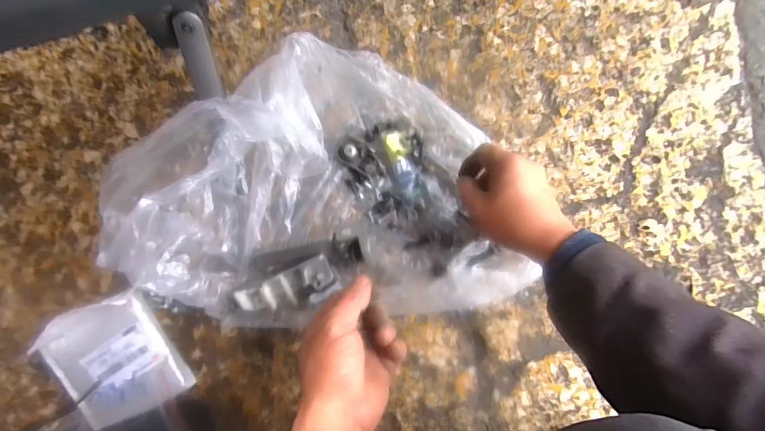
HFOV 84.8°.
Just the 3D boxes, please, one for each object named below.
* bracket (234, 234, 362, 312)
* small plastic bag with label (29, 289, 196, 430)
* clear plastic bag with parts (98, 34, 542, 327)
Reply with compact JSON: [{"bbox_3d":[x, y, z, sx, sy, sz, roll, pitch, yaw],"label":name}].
[{"bbox_3d":[-0.085,0.062,0.459,0.136,0.042,0.069,-16,88,1],"label":"bracket"},{"bbox_3d":[-0.301,0.162,0.466,0.120,0.034,0.133,-30,88,1],"label":"small plastic bag with label"},{"bbox_3d":[-0.067,-0.020,0.422,0.383,0.122,0.269,-8,88,1],"label":"clear plastic bag with parts"}]

